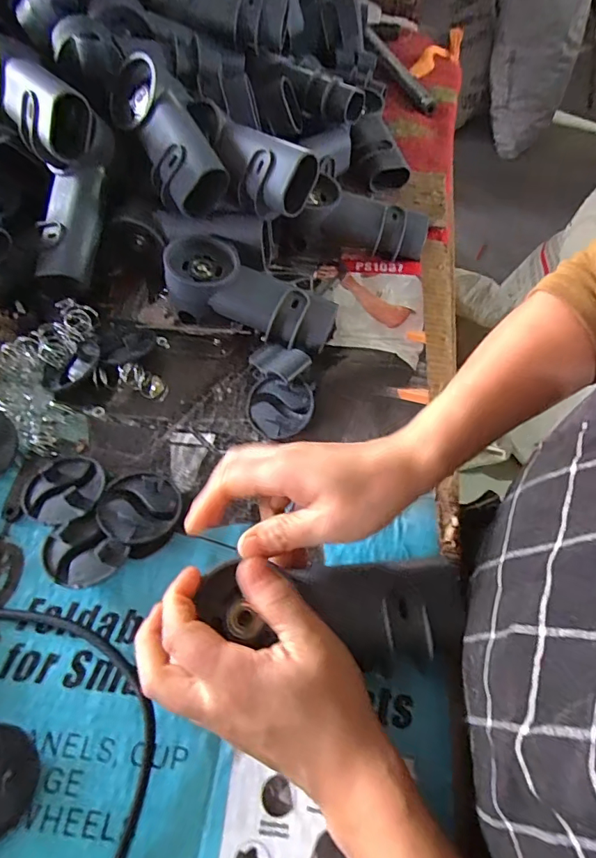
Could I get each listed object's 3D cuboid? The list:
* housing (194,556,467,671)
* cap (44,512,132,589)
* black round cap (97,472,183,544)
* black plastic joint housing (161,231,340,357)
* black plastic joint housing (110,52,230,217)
[{"bbox_3d":[0.023,0.109,0.279,0.157,0.030,0.055,4,57,-4],"label":"housing"},{"bbox_3d":[-0.147,0.086,0.316,0.050,0.024,0.044,35,63,19],"label":"cap"},{"bbox_3d":[-0.115,0.058,0.337,0.054,0.021,0.054,1,57,-2],"label":"black round cap"},{"bbox_3d":[-0.046,-0.120,0.431,0.162,0.059,0.073,25,60,13],"label":"black plastic joint housing"},{"bbox_3d":[-0.122,-0.275,0.428,0.059,0.056,0.168,-28,75,-18],"label":"black plastic joint housing"}]

